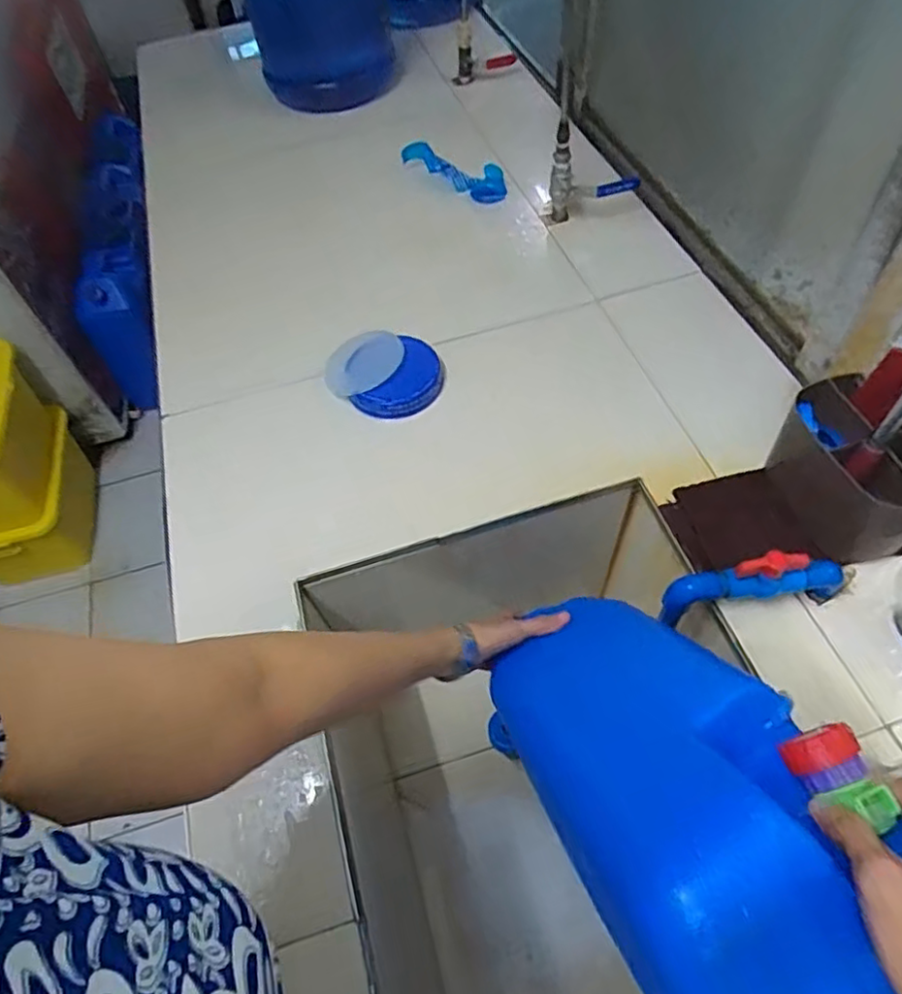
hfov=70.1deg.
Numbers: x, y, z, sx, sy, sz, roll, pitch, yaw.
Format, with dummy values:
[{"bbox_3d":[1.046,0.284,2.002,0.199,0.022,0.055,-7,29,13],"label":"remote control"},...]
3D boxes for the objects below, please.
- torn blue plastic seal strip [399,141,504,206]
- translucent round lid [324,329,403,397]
[{"bbox_3d":[0.005,-0.524,1.038,0.195,0.042,0.043,30,64,22],"label":"torn blue plastic seal strip"},{"bbox_3d":[-0.111,-0.168,0.804,0.102,0.010,0.094,-12,60,22],"label":"translucent round lid"}]

